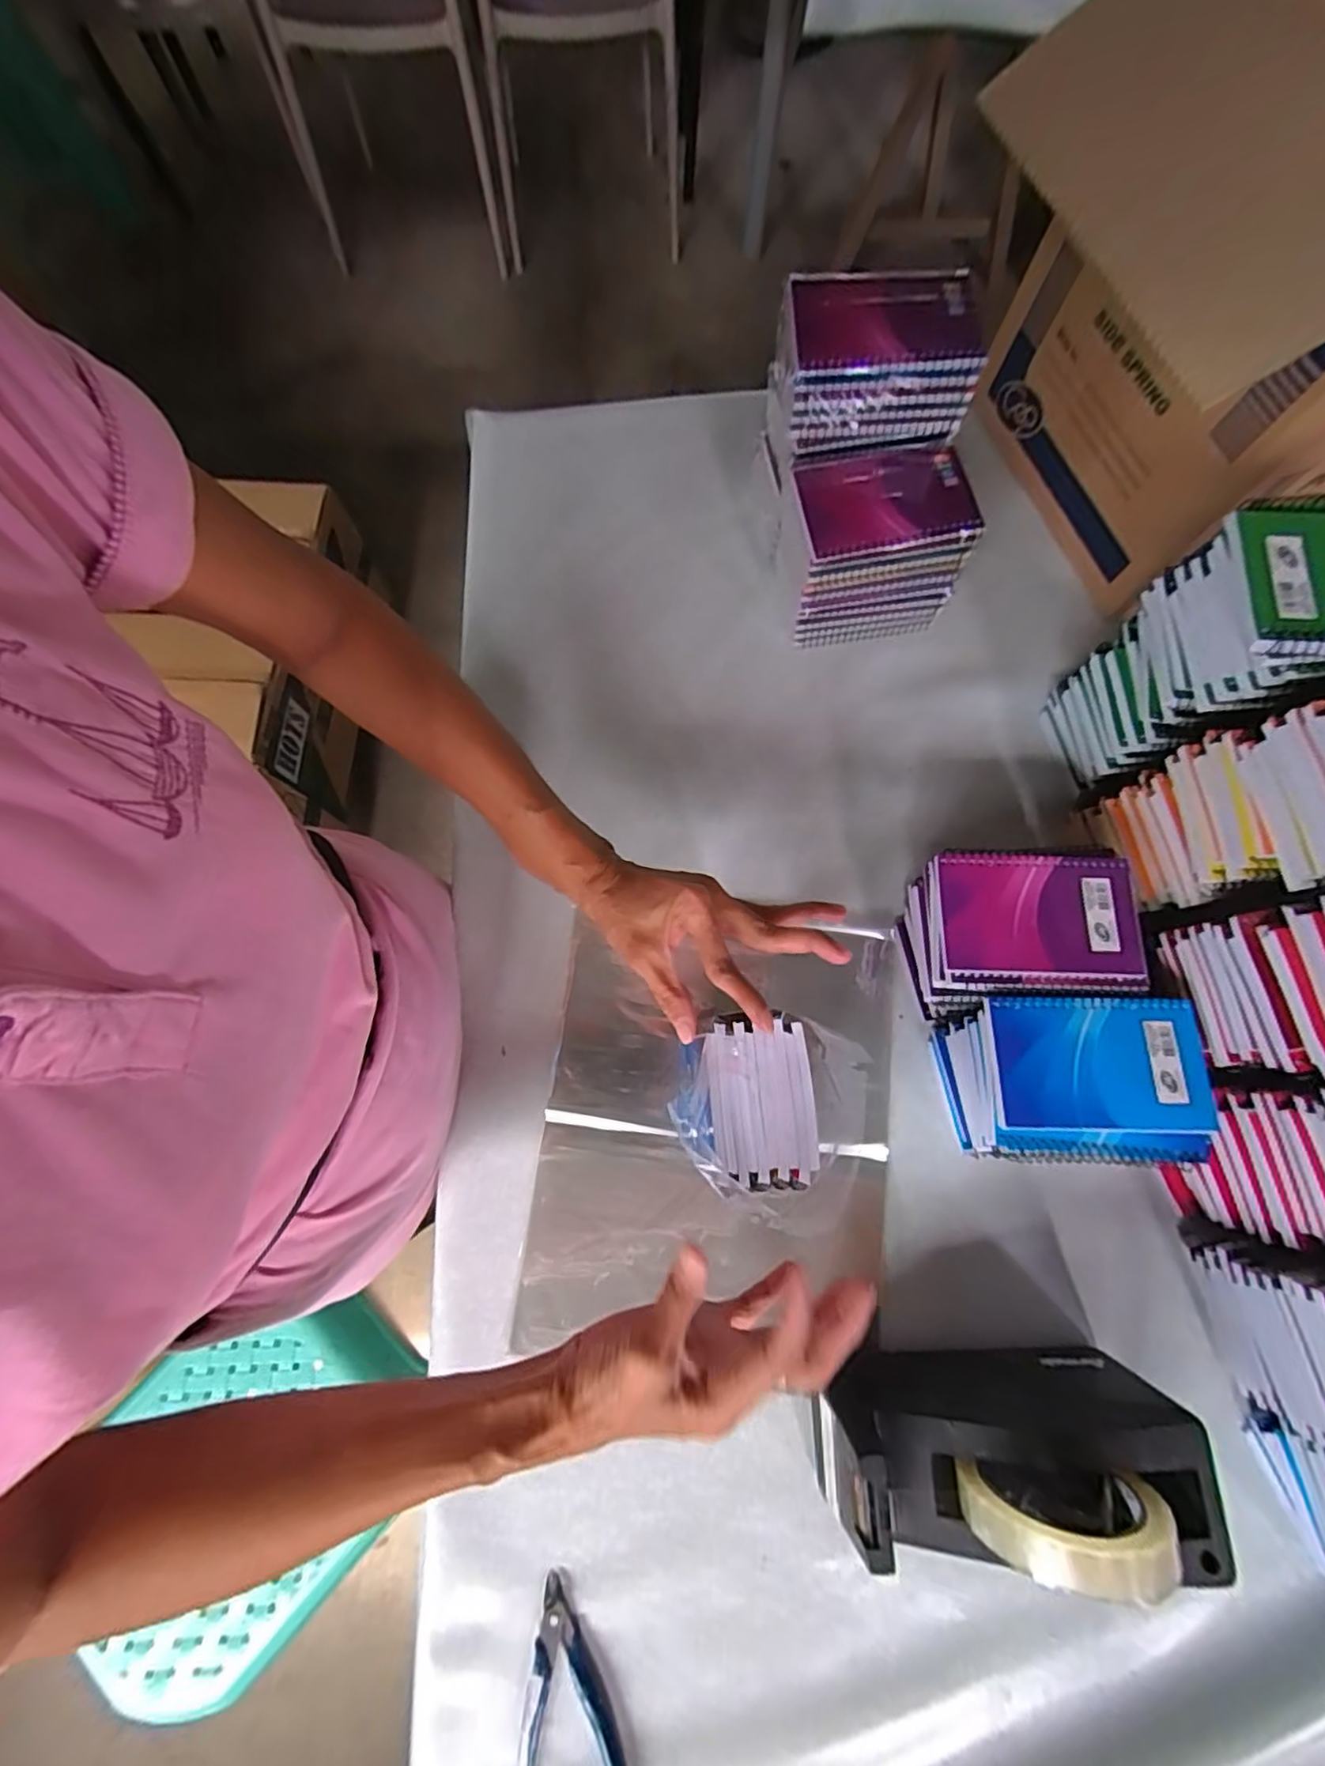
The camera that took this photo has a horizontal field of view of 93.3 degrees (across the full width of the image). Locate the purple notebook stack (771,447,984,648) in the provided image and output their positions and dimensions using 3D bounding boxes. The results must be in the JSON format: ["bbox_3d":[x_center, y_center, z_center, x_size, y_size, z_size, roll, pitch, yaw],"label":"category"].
[{"bbox_3d":[0.170,-0.285,0.527,0.136,0.109,0.109,-8,75,-3],"label":"purple notebook stack"}]

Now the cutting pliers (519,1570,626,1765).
[{"bbox_3d":[-0.063,0.498,0.376,0.066,0.019,0.114,-12,75,-3],"label":"cutting pliers"}]

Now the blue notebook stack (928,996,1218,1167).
[{"bbox_3d":[0.280,0.135,0.439,0.139,0.089,0.107,1,75,0],"label":"blue notebook stack"}]

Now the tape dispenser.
[{"bbox_3d":[0.200,0.339,0.361,0.201,0.125,0.072,1,75,0],"label":"tape dispenser"}]

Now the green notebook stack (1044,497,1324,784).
[{"bbox_3d":[0.387,-0.146,0.443,0.148,0.228,0.109,-5,75,-2],"label":"green notebook stack"}]

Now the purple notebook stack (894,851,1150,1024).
[{"bbox_3d":[0.256,0.041,0.465,0.146,0.094,0.110,-1,75,-1],"label":"purple notebook stack"}]

